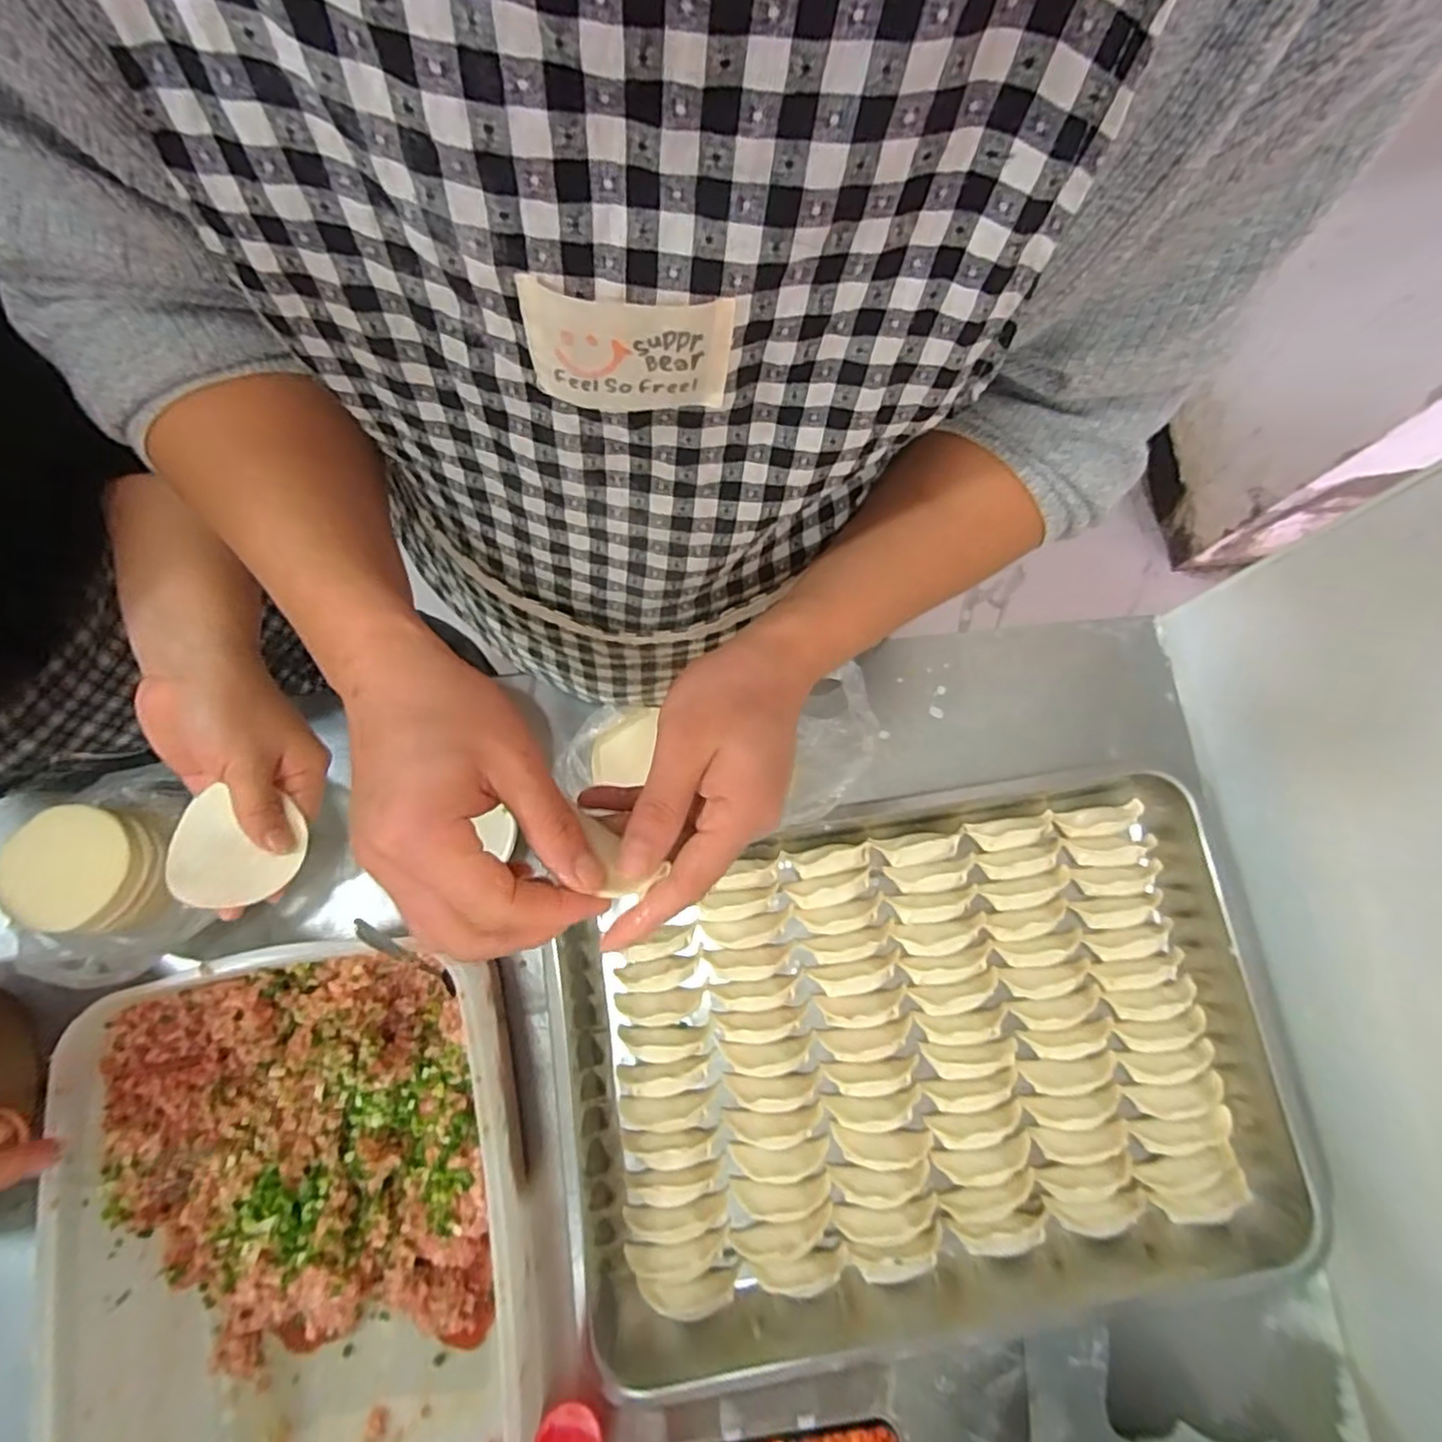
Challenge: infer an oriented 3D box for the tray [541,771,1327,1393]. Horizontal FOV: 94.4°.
[{"bbox_3d":[0.141,0.245,0.490,0.507,0.057,0.348,-11,79,-1],"label":"tray"}]

